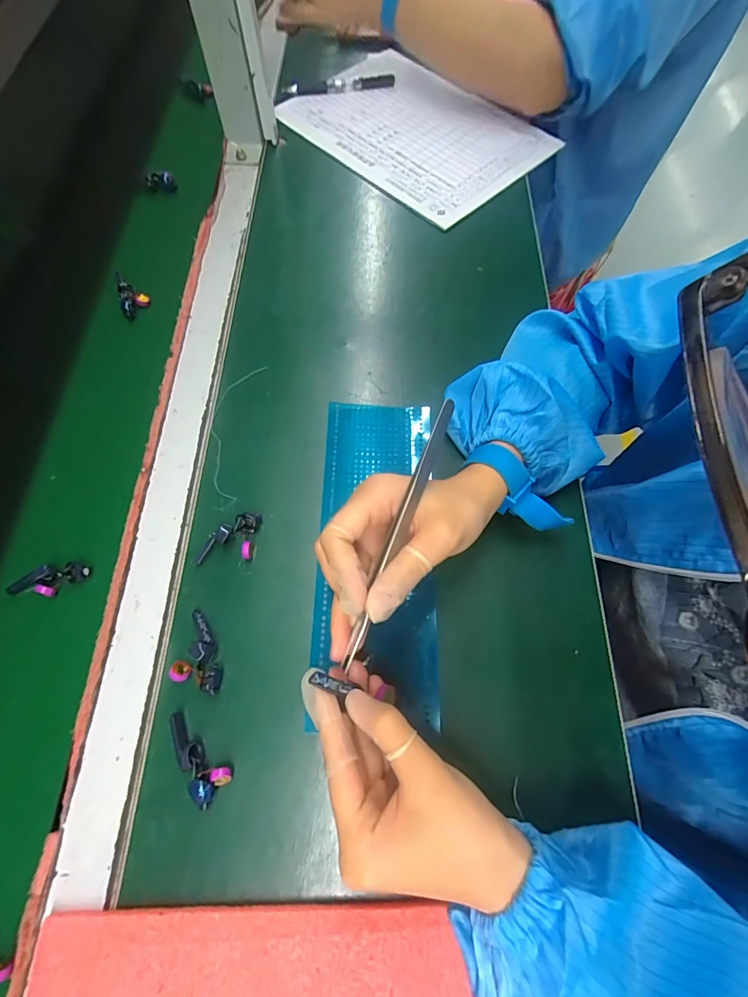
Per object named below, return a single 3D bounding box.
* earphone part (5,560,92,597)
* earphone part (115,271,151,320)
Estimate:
[{"bbox_3d":[-0.225,0.056,0.297,0.047,0.008,0.020,-14,67,-21],"label":"earphone part"},{"bbox_3d":[-0.225,-0.192,0.400,0.024,0.015,0.044,-16,68,-8],"label":"earphone part"}]

